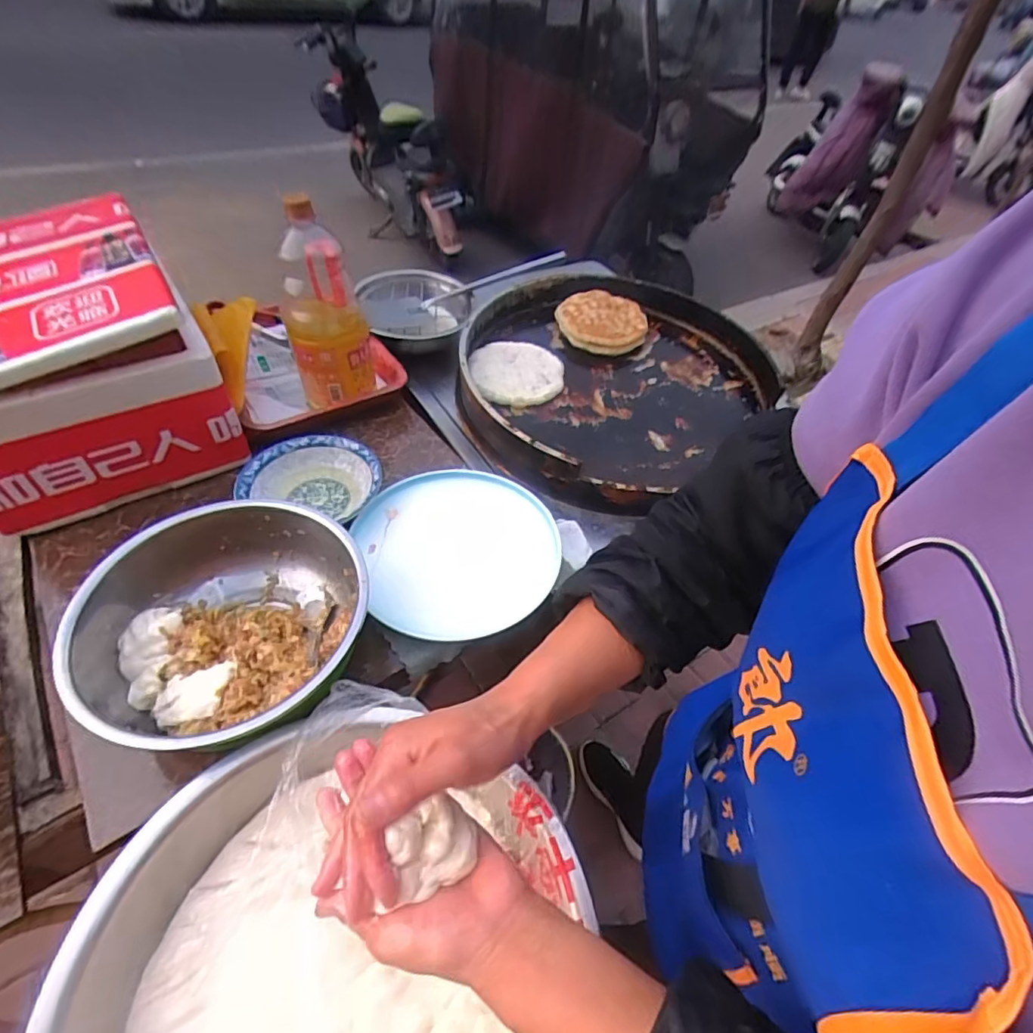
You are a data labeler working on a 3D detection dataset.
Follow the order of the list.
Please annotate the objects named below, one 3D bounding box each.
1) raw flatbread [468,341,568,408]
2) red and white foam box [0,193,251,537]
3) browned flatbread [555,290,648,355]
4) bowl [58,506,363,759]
[{"bbox_3d":[0.001,-0.246,0.922,0.158,0.018,0.163,-3,48,-9],"label":"raw flatbread"},{"bbox_3d":[-0.601,-0.227,0.718,0.299,0.213,0.400,-26,55,-26],"label":"red and white foam box"},{"bbox_3d":[0.164,-0.374,1.026,0.163,0.031,0.156,2,52,-3],"label":"browned flatbread"},{"bbox_3d":[-0.276,0.113,0.546,0.244,0.117,0.251,3,48,-3],"label":"bowl"}]

